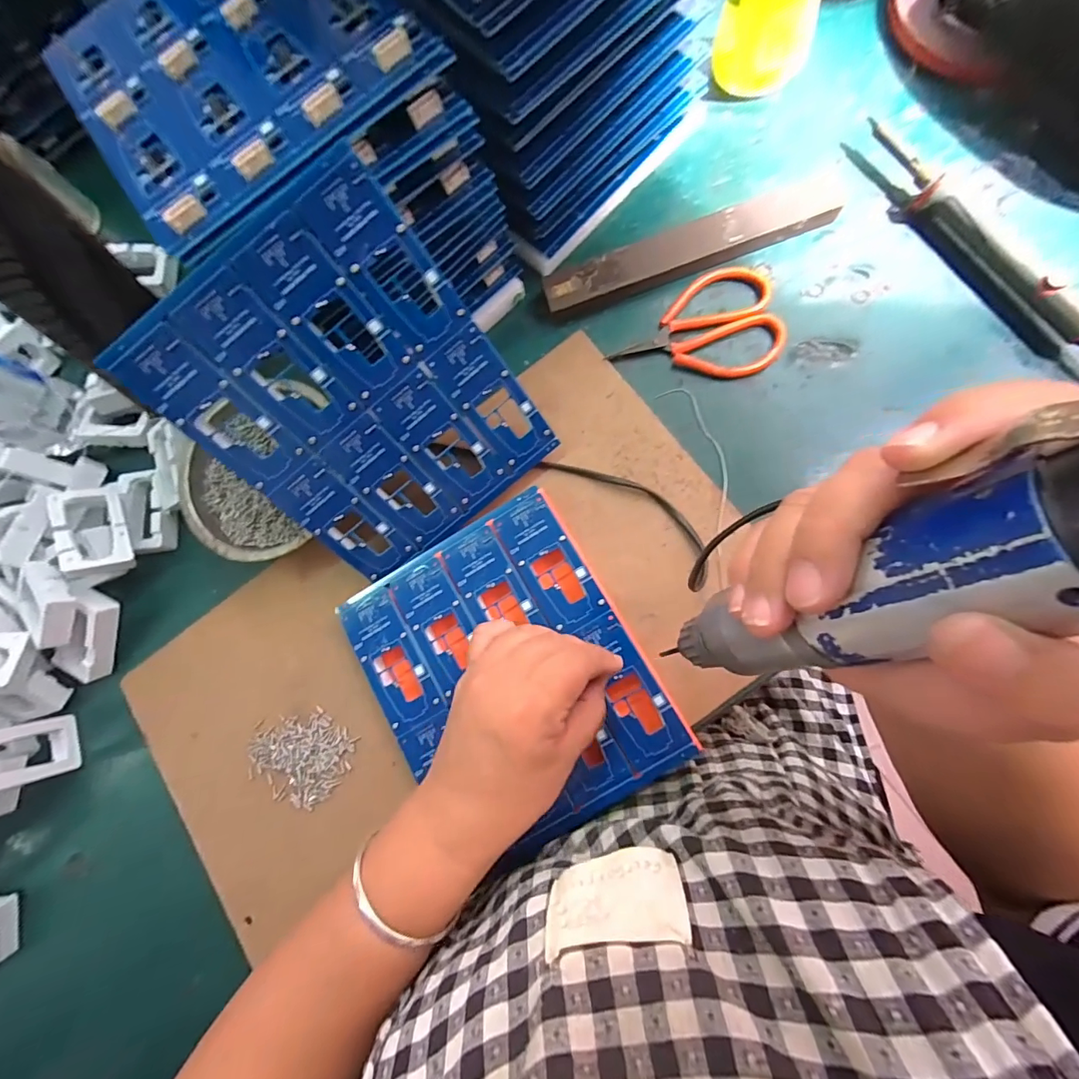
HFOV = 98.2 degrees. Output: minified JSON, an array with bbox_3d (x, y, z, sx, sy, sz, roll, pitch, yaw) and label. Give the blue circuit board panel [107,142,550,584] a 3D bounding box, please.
[{"bbox_3d":[-0.099,-0.075,0.272,0.156,0.004,0.183,-39,123,3],"label":"blue circuit board panel"}]

